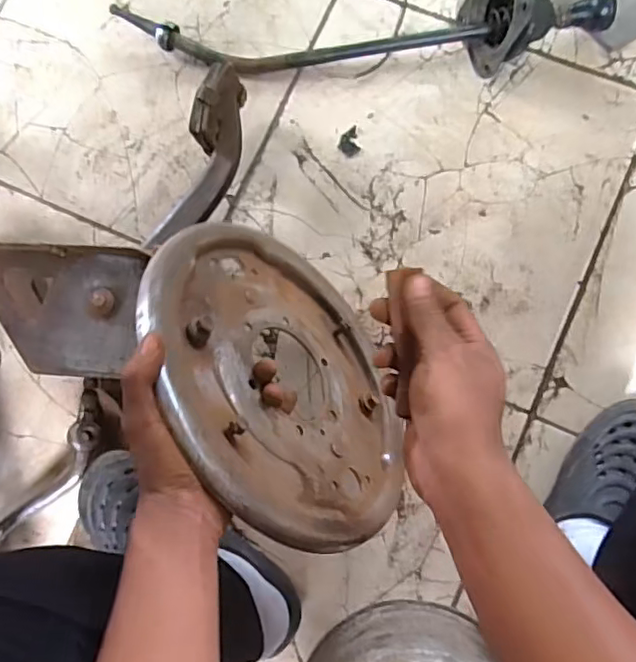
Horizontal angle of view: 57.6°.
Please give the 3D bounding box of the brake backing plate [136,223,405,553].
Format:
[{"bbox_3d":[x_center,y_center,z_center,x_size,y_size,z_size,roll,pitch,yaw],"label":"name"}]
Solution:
[{"bbox_3d":[-0.021,0.043,0.502,0.019,0.294,0.275,-32,49,29],"label":"brake backing plate"}]

